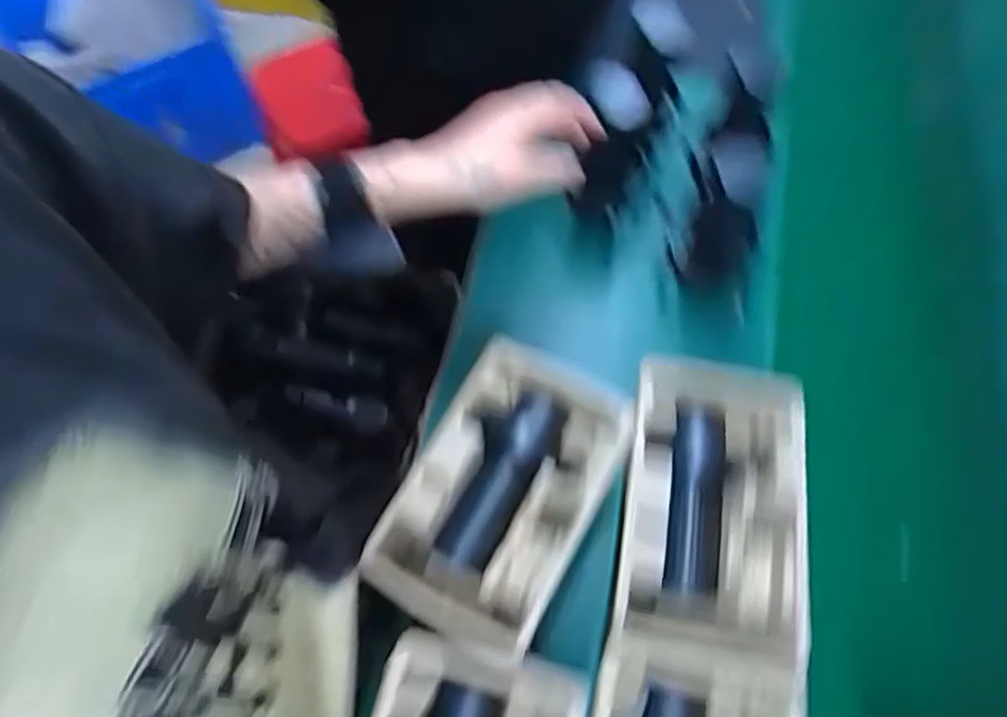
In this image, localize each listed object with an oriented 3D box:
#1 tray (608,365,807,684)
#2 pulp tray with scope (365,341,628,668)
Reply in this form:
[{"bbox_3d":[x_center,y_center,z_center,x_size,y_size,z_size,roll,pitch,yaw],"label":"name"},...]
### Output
[{"bbox_3d":[0.170,0.115,0.526,0.139,0.046,0.232,9,64,6],"label":"tray"},{"bbox_3d":[-0.002,0.125,0.553,0.147,0.083,0.236,27,67,14],"label":"pulp tray with scope"}]

